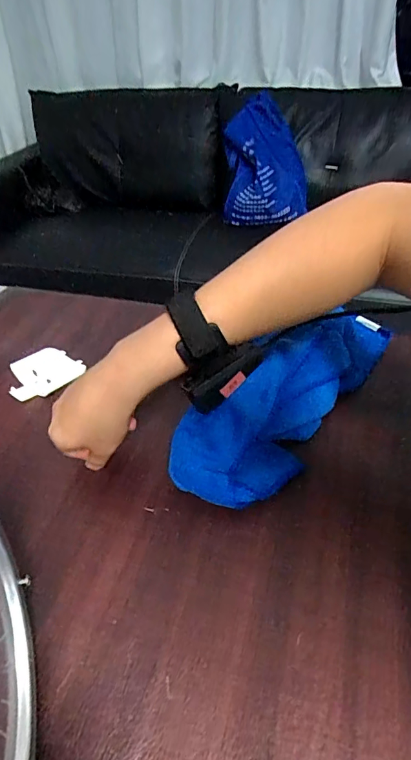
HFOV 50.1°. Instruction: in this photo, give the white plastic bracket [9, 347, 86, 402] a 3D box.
[{"bbox_3d":[-0.187,-0.010,0.515,0.081,0.016,0.069,-21,44,-20],"label":"white plastic bracket"}]

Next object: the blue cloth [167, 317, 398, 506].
[{"bbox_3d":[0.097,0.000,0.434,0.314,0.069,0.091,-34,49,-31],"label":"blue cloth"}]

